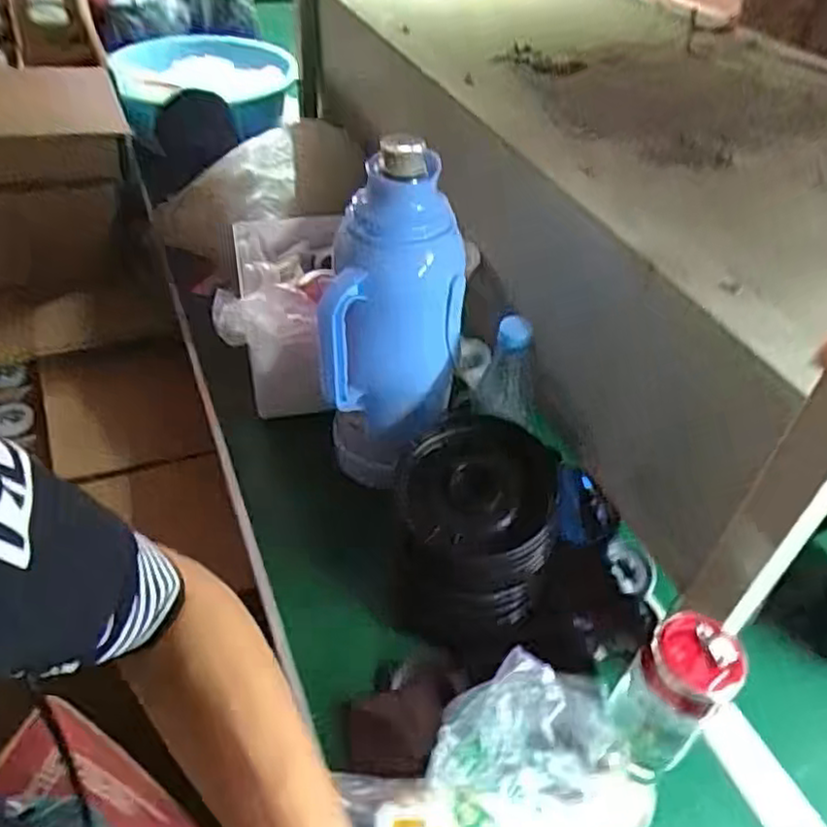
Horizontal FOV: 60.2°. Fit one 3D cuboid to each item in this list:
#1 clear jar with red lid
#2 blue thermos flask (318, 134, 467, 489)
[{"bbox_3d":[0.193,0.222,0.552,0.067,0.149,0.065,4,43,-3],"label":"clear jar with red lid"},{"bbox_3d":[-0.026,-0.075,0.709,0.136,0.351,0.098,6,43,-1],"label":"blue thermos flask"}]

